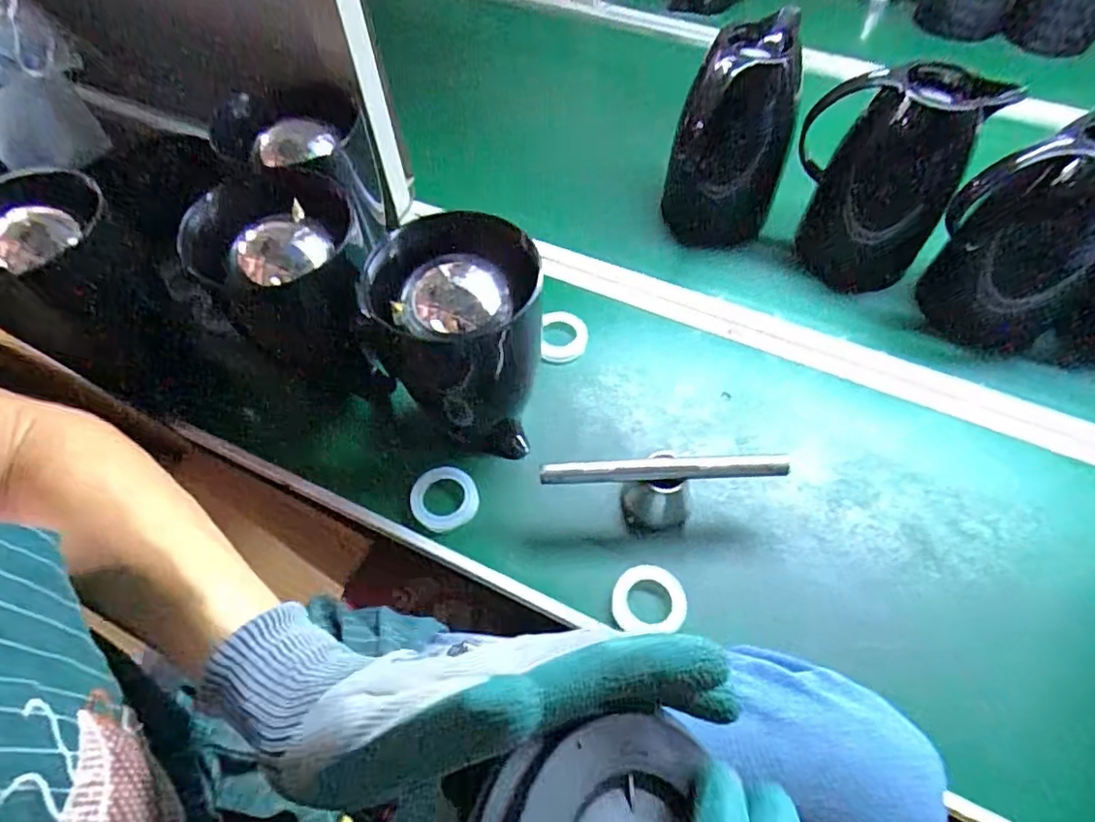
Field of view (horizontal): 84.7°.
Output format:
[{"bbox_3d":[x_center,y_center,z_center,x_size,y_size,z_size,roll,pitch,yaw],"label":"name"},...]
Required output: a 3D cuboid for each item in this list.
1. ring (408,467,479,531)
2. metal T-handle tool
[{"bbox_3d":[-0.092,0.078,0.533,0.057,0.015,0.055,-1,58,1],"label":"ring"},{"bbox_3d":[0.095,0.069,0.503,0.195,0.067,0.042,0,58,1],"label":"metal T-handle tool"}]

